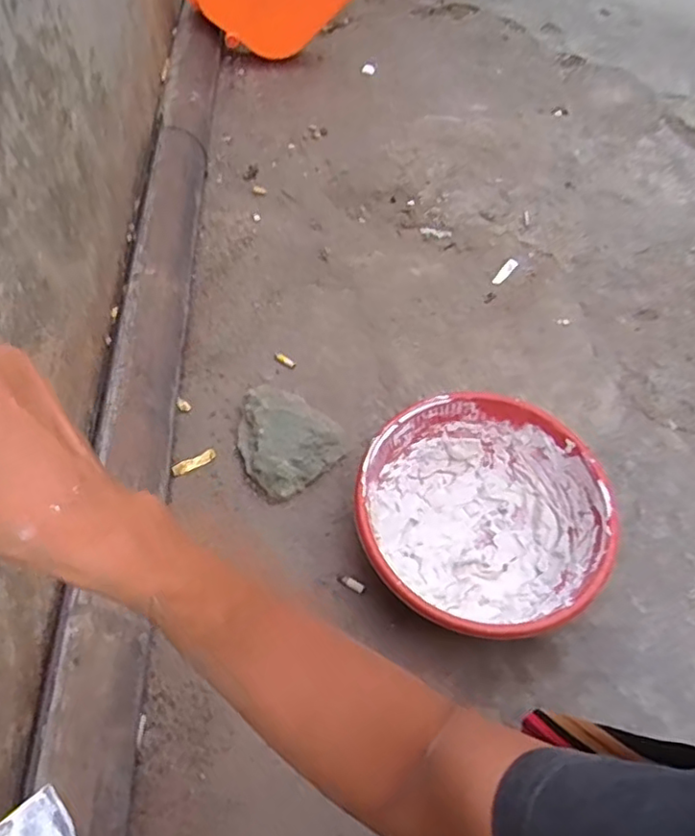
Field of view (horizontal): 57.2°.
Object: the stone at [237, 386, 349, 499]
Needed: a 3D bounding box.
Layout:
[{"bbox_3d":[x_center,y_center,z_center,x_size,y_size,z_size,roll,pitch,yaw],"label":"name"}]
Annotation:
[{"bbox_3d":[-0.077,0.021,0.763,0.117,0.048,0.126,2,56,-3],"label":"stone"}]

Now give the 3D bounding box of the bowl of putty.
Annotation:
[{"bbox_3d":[0.138,0.111,0.680,0.245,0.107,0.245,2,56,-3],"label":"bowl of putty"}]

